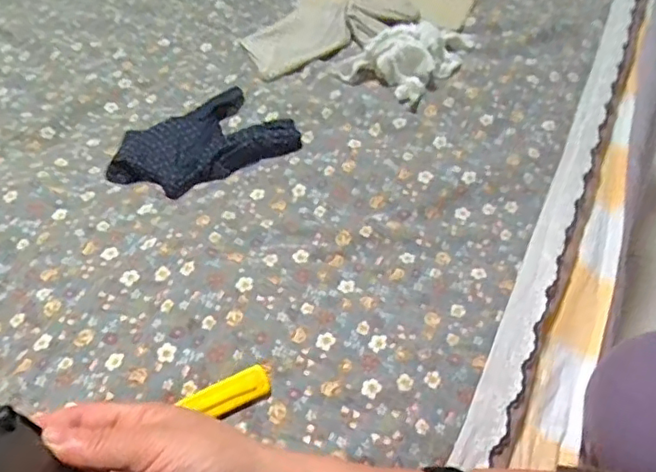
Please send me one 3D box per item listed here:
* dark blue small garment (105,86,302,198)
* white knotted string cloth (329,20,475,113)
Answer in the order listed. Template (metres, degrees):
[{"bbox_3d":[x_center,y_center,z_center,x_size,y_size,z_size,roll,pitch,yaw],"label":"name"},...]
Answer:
[{"bbox_3d":[-0.116,-0.085,0.529,0.153,0.015,0.111,-30,52,-20],"label":"dark blue small garment"},{"bbox_3d":[0.081,-0.167,0.567,0.143,0.046,0.084,-11,47,-4],"label":"white knotted string cloth"}]

